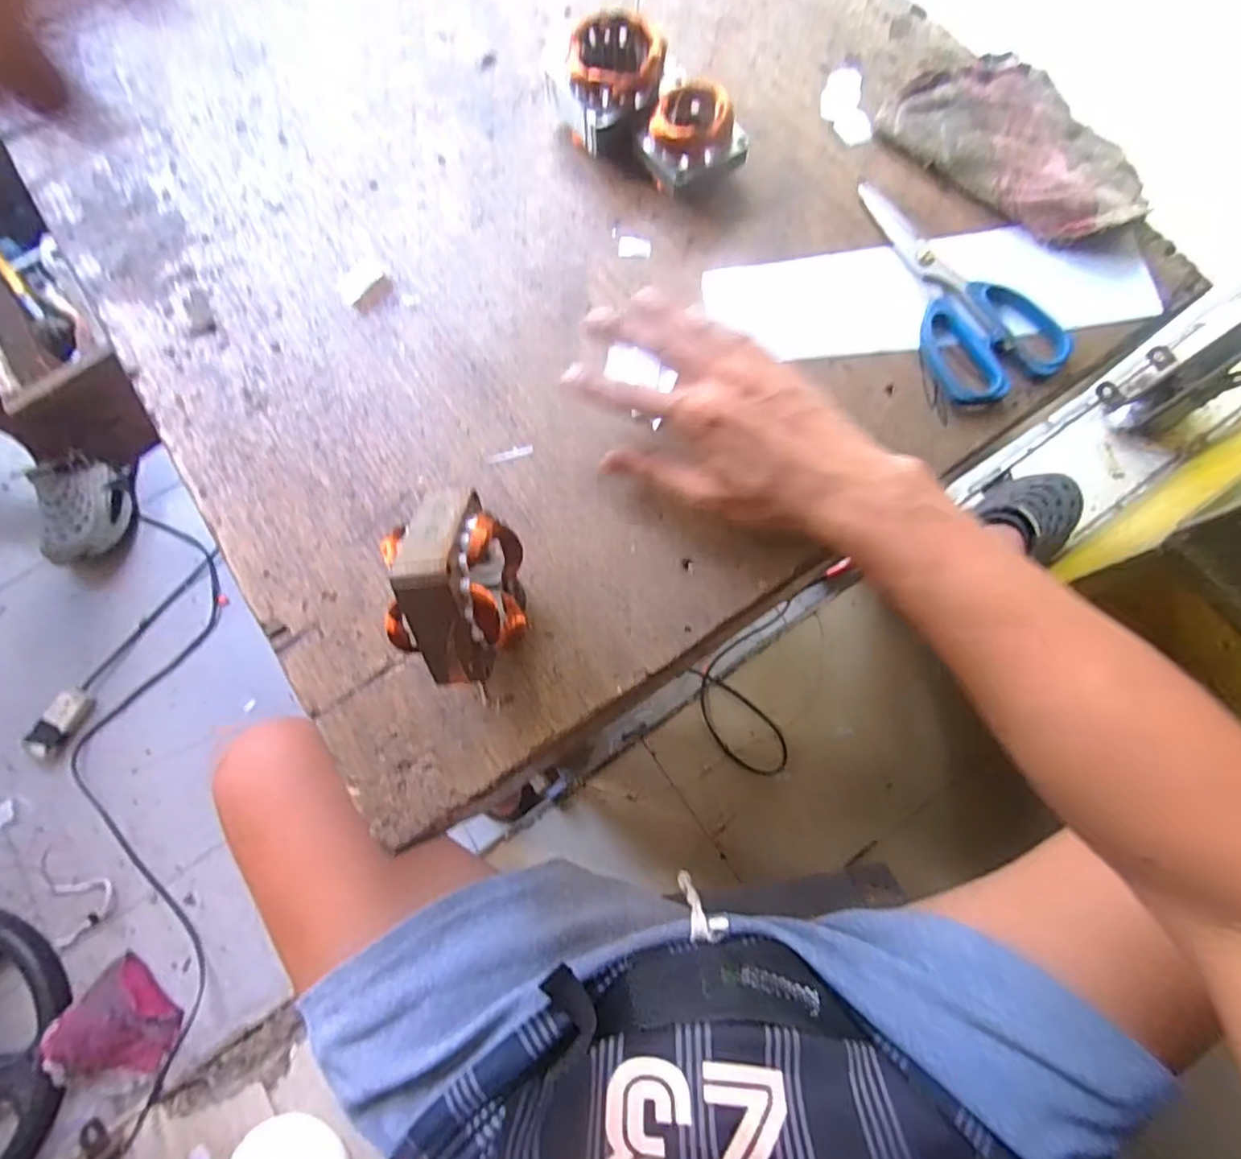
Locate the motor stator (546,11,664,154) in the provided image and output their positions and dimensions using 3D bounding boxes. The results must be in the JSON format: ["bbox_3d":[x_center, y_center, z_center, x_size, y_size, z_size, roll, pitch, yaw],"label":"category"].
[{"bbox_3d":[-0.006,-0.338,0.423,0.074,0.052,0.075,-26,76,-5],"label":"motor stator"}]

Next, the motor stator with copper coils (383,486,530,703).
[{"bbox_3d":[-0.082,0.003,0.310,0.055,0.086,0.083,-9,34,7],"label":"motor stator with copper coils"}]

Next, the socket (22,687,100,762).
[{"bbox_3d":[-0.899,0.230,0.977,0.054,0.029,0.113,28,78,8],"label":"socket"}]

